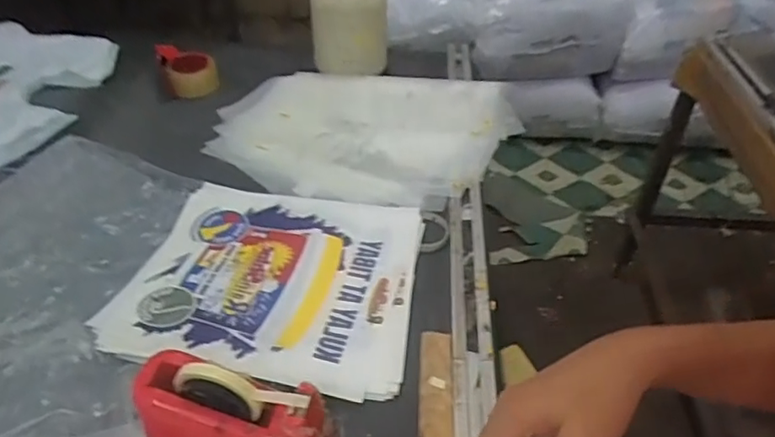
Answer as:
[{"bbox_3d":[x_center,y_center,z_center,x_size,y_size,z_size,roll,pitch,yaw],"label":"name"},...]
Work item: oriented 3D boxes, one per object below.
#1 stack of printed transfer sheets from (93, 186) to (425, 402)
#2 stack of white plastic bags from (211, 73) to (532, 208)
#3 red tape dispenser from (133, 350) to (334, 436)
[{"bbox_3d":[-0.163,0.075,0.842,0.394,0.024,0.347,6,41,5],"label":"stack of printed transfer sheets"},{"bbox_3d":[-0.067,-0.173,1.094,0.572,0.110,0.333,12,42,11],"label":"stack of white plastic bags"},{"bbox_3d":[-0.163,0.205,0.618,0.200,0.096,0.075,11,40,12],"label":"red tape dispenser"}]

